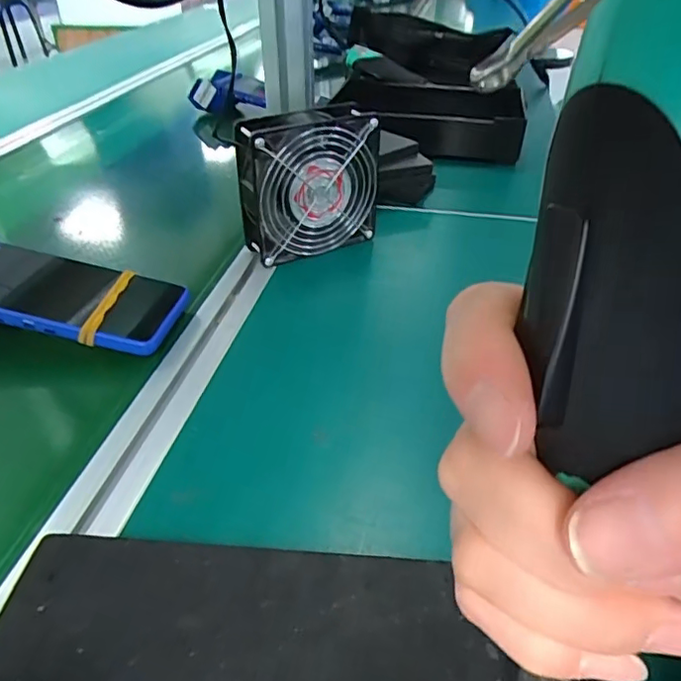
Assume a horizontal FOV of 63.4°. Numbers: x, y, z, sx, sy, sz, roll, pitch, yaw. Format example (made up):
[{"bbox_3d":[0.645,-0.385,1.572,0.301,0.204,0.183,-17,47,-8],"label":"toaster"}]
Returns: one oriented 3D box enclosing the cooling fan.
[{"bbox_3d":[-0.025,-0.136,0.487,0.124,0.114,0.052,-13,40,-16],"label":"cooling fan"}]

